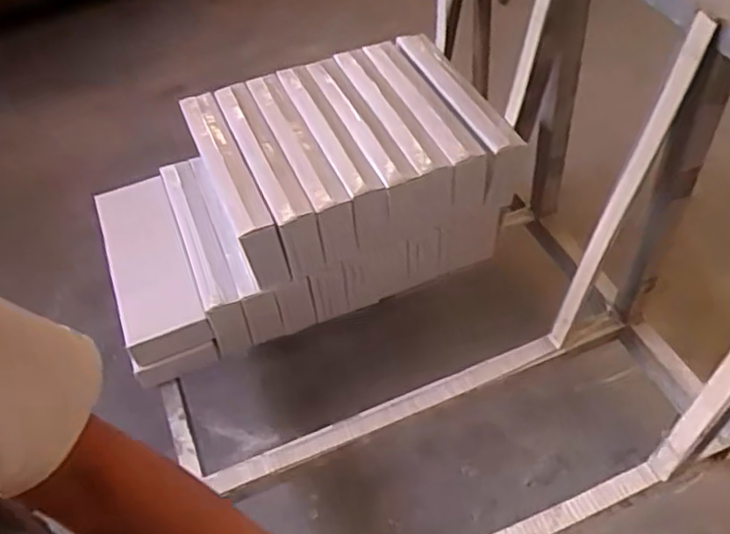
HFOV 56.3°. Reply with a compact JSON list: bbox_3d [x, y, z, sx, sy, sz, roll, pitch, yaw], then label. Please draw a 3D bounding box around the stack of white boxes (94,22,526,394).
[{"bbox_3d":[-0.164,-0.168,1.552,0.903,0.289,0.530,-20,51,-13],"label":"stack of white boxes"}]

